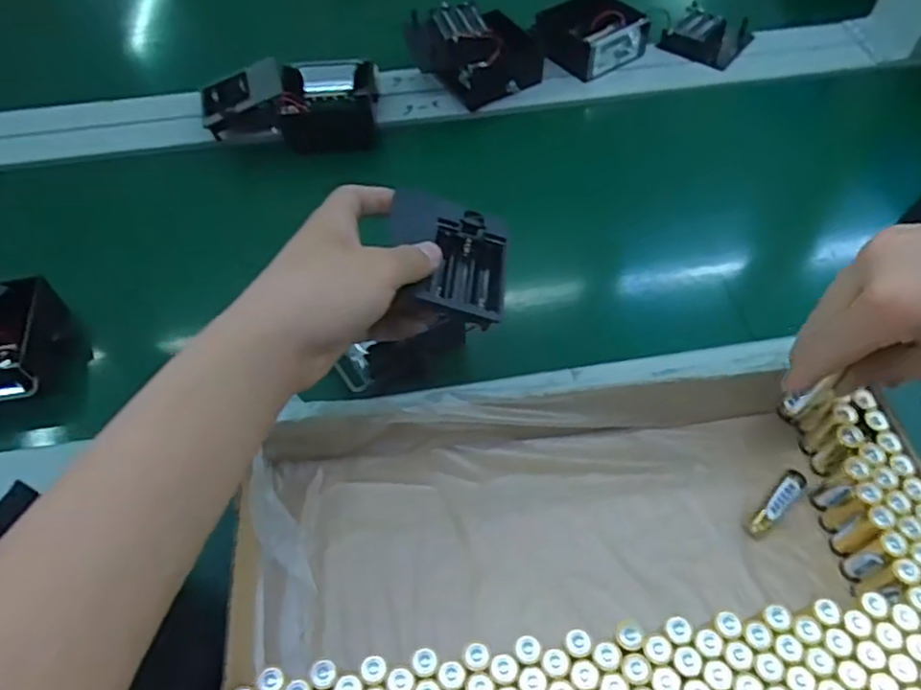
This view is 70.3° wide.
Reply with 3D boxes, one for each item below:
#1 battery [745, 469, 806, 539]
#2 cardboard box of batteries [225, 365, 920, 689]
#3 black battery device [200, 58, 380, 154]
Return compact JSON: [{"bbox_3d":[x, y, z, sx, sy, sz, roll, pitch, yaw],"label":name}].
[{"bbox_3d":[0.189,0.094,0.391,0.050,0.015,0.012,-37,62,-23],"label":"battery"},{"bbox_3d":[0.072,0.142,0.337,0.370,0.052,0.260,-6,55,-4],"label":"cardboard box of batteries"},{"bbox_3d":[-0.161,-0.228,0.623,0.166,0.050,0.096,-4,55,-2],"label":"black battery device"}]

